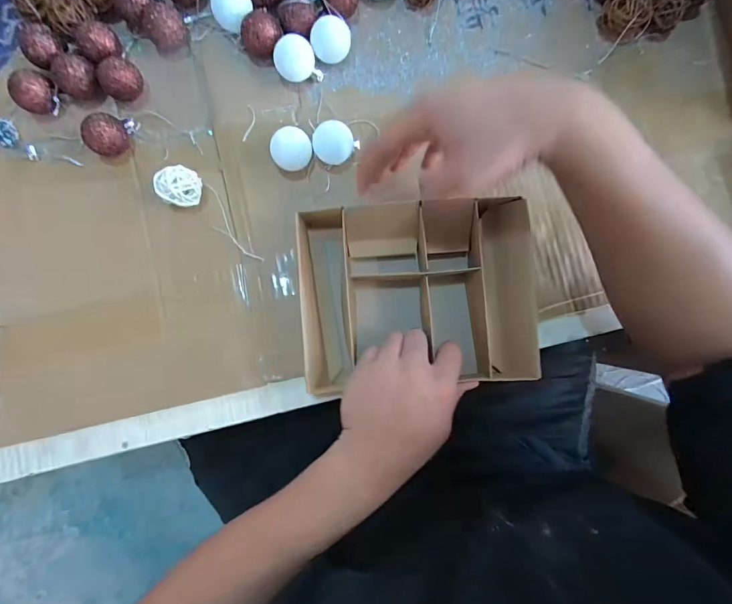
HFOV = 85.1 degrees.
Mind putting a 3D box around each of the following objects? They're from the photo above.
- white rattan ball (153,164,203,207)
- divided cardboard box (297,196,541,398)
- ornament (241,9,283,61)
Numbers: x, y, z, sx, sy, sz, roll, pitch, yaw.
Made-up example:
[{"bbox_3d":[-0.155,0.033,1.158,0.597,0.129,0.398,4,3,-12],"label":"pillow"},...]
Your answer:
[{"bbox_3d":[-0.175,-0.109,0.381,0.035,0.034,0.036,0,87,-1],"label":"white rattan ball"},{"bbox_3d":[0.046,-0.008,0.379,0.204,0.049,0.168,-3,87,-1],"label":"divided cardboard box"},{"bbox_3d":[-0.099,-0.254,0.389,0.039,0.039,0.034,-20,88,-2],"label":"ornament"}]

